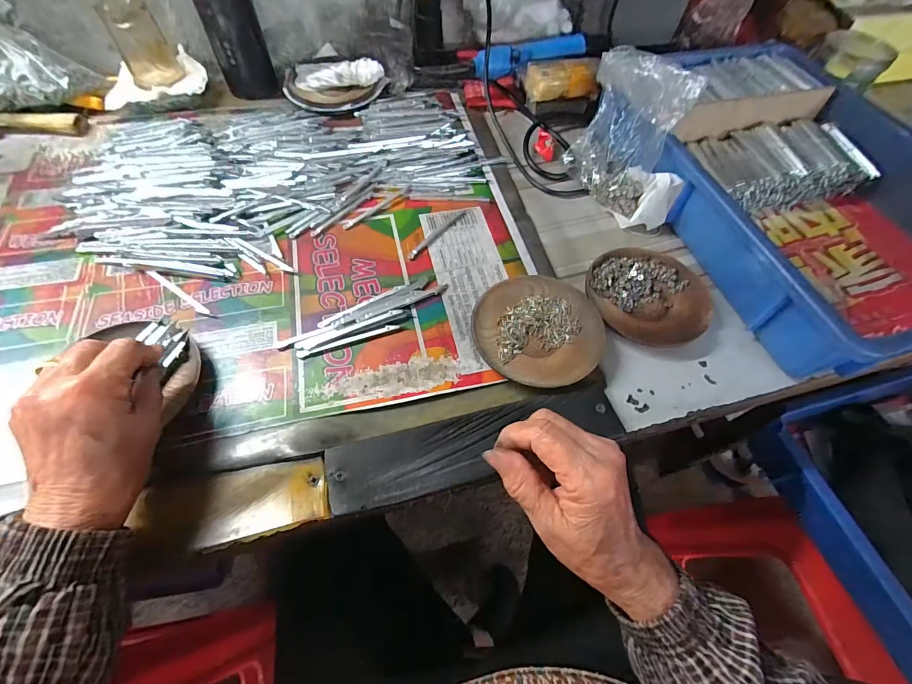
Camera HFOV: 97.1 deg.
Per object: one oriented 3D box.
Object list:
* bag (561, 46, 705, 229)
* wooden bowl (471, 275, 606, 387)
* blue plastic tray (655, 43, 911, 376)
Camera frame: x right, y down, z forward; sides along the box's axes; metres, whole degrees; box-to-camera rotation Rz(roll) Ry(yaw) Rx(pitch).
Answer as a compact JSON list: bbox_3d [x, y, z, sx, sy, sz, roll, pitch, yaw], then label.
[{"bbox_3d":[0.191,-0.221,0.436,0.061,0.131,0.150,-14,61,-12],"label":"bag"},{"bbox_3d":[0.074,-0.011,0.366,0.112,0.016,0.114,2,59,-2],"label":"wooden bowl"},{"bbox_3d":[0.375,-0.178,0.446,0.314,0.074,0.441,-8,60,-8],"label":"blue plastic tray"}]

